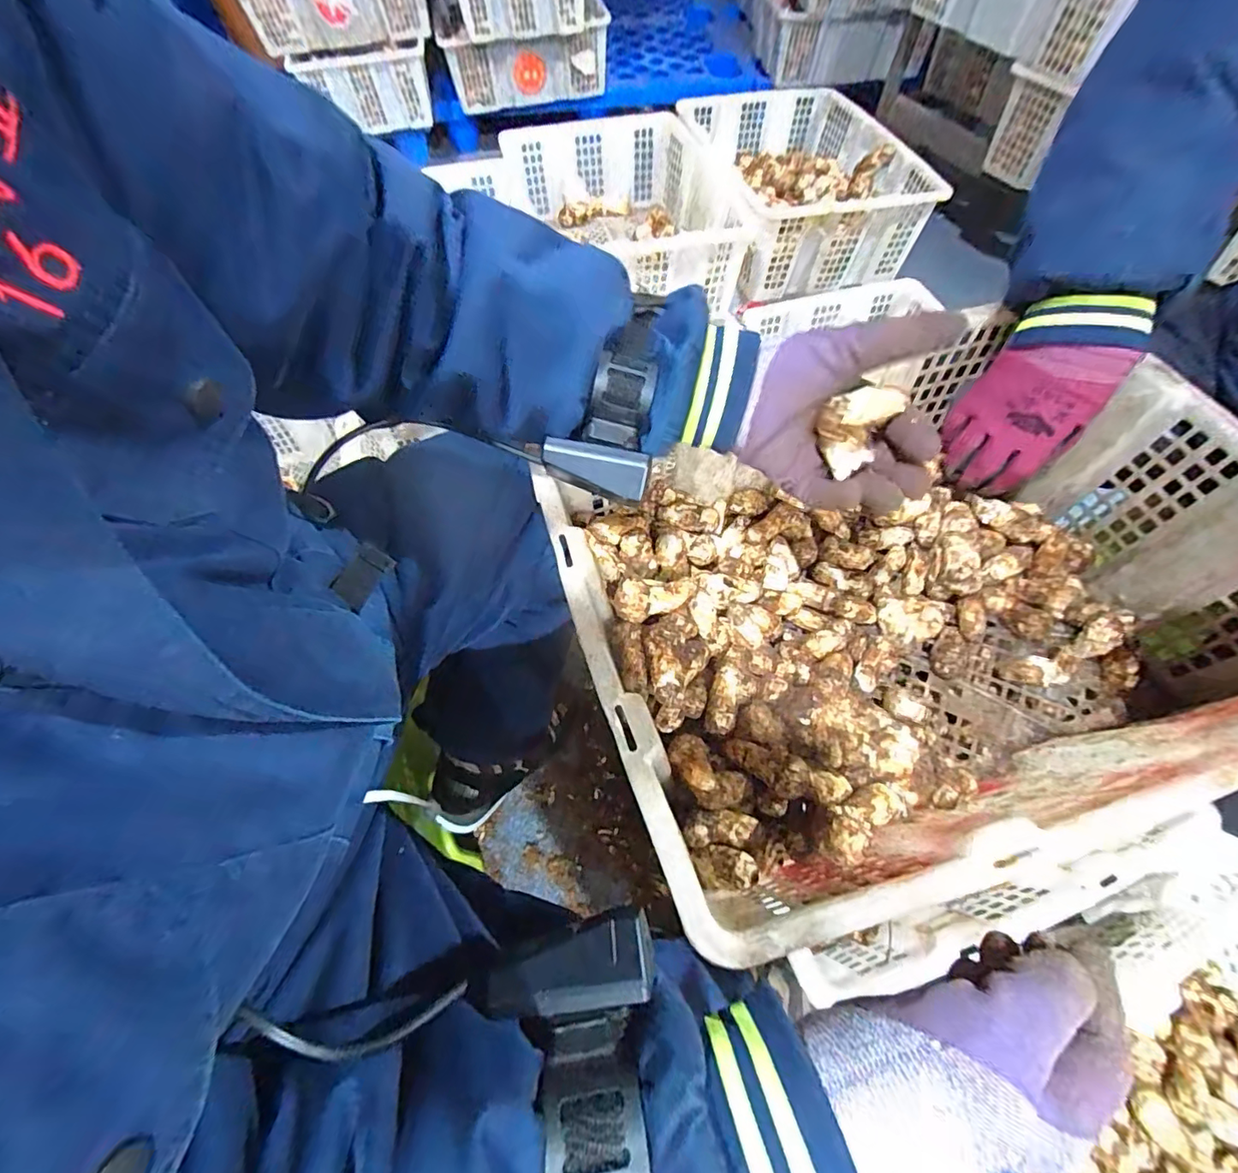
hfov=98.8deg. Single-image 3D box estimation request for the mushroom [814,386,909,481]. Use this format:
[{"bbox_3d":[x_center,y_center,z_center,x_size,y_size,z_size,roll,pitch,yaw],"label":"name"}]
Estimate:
[{"bbox_3d":[0.144,-0.097,0.320,0.045,0.038,0.028,-41,66,-18],"label":"mushroom"}]

